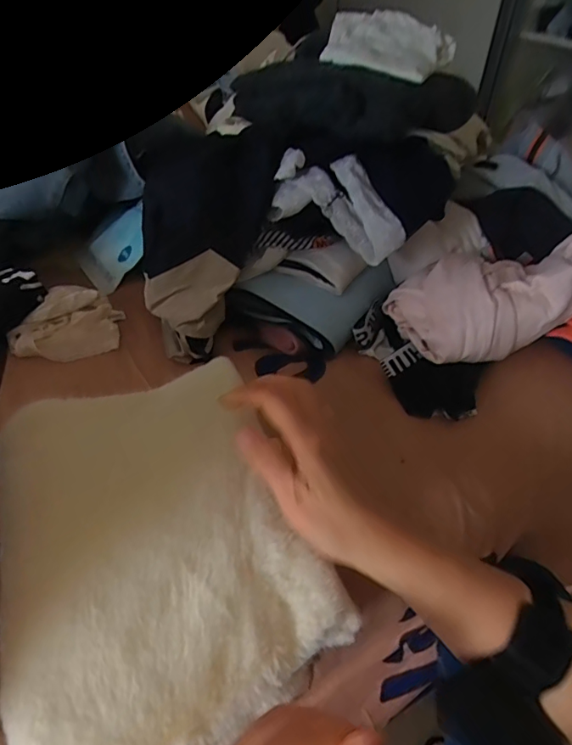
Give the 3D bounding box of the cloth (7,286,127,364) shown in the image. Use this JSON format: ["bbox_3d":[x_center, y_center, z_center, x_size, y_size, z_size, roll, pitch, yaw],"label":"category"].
[{"bbox_3d":[-0.261,-0.060,0.602,0.131,0.035,0.101,-17,45,-22],"label":"cloth"}]

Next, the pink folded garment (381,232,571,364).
[{"bbox_3d":[0.243,-0.096,0.582,0.226,0.127,0.133,-12,43,-18],"label":"pink folded garment"}]

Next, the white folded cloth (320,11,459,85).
[{"bbox_3d":[0.133,-0.431,0.655,0.160,0.048,0.172,14,42,11],"label":"white folded cloth"}]

